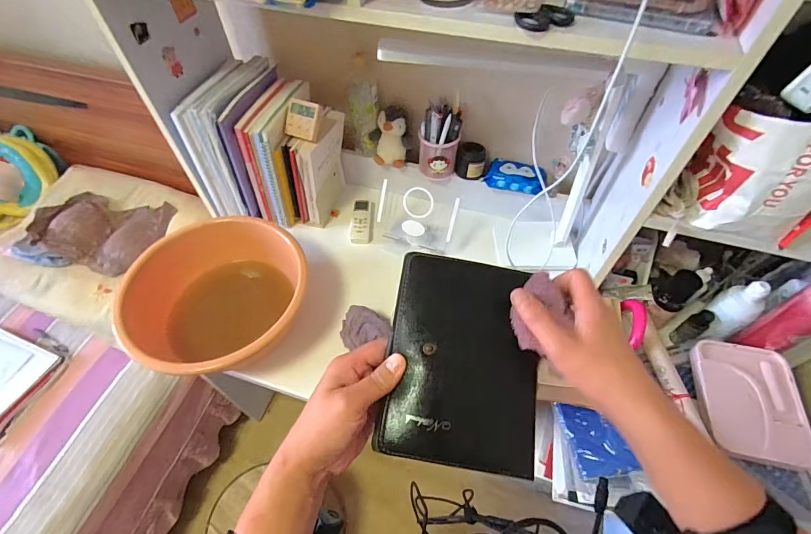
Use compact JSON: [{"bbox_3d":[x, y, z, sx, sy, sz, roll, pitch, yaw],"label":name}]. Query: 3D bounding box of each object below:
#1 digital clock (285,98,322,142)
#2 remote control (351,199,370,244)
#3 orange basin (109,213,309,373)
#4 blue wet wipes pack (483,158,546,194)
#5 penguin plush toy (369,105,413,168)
[{"bbox_3d":[-0.197,-0.282,0.749,0.064,0.069,0.018,16,12,7],"label":"digital clock"},{"bbox_3d":[-0.102,-0.107,0.904,0.042,0.020,0.118,0,54,1],"label":"remote control"},{"bbox_3d":[-0.338,0.057,0.717,0.282,0.124,0.294,35,61,23],"label":"orange basin"},{"bbox_3d":[0.237,-0.197,0.831,0.120,0.028,0.083,17,56,12],"label":"blue wet wipes pack"},{"bbox_3d":[-0.033,-0.288,0.862,0.091,0.118,0.056,-4,54,-2],"label":"penguin plush toy"}]

